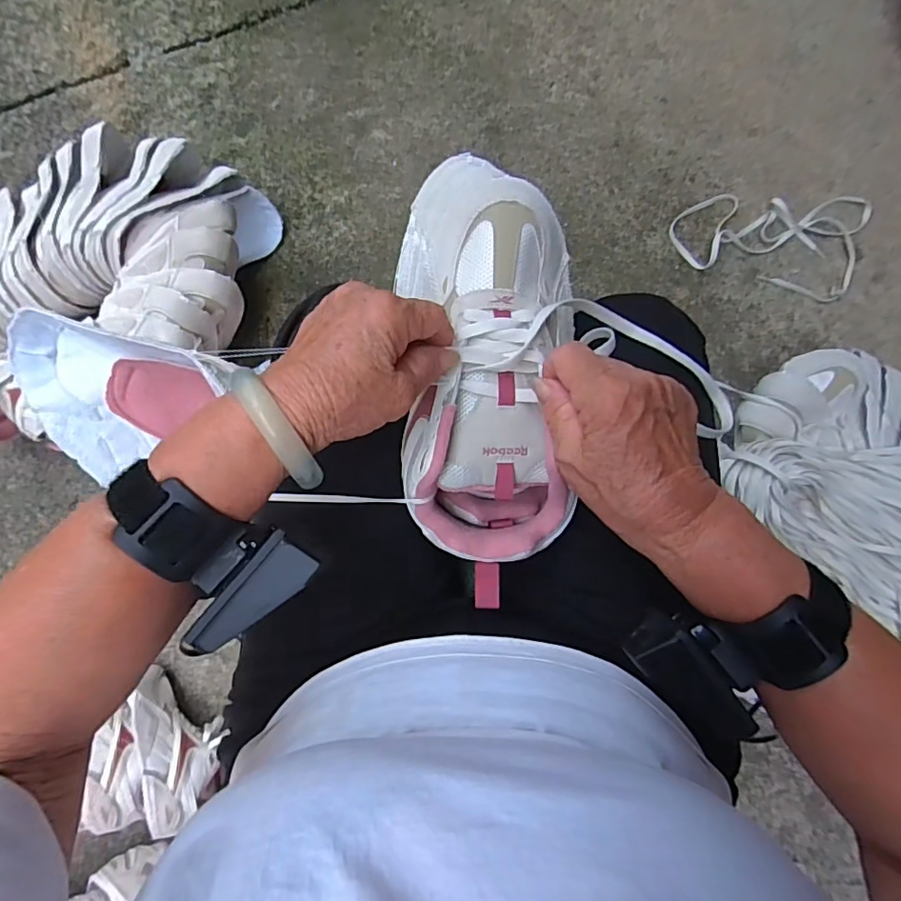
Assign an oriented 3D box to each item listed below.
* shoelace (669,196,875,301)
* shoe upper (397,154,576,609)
[{"bbox_3d":[0.479,-0.320,0.797,0.278,0.020,0.155,11,87,4],"label":"shoelace"},{"bbox_3d":[0.025,-0.047,0.346,0.110,0.081,0.267,-1,92,3],"label":"shoe upper"}]

